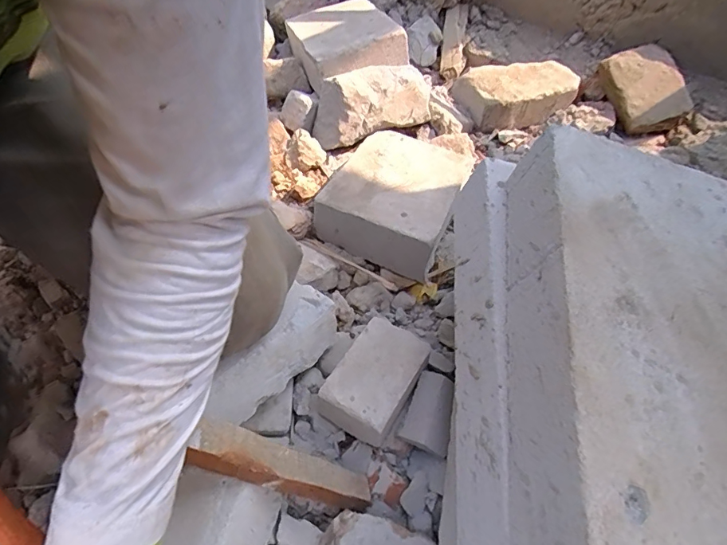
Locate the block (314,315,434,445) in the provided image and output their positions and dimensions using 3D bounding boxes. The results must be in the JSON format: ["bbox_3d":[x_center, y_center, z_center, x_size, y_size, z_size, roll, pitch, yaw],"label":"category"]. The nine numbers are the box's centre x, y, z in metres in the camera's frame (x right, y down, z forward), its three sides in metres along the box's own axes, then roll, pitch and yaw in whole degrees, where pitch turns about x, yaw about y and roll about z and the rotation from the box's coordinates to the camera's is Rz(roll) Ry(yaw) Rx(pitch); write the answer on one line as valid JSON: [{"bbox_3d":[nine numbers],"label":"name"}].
[{"bbox_3d":[0.012,0.111,0.473,0.080,0.056,0.120,30,64,16],"label":"block"}]

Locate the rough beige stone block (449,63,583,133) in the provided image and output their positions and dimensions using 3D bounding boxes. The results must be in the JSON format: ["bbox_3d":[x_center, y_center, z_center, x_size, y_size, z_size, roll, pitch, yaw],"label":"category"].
[{"bbox_3d":[0.280,-0.337,0.827,0.213,0.057,0.132,-13,61,-8],"label":"rough beige stone block"}]

